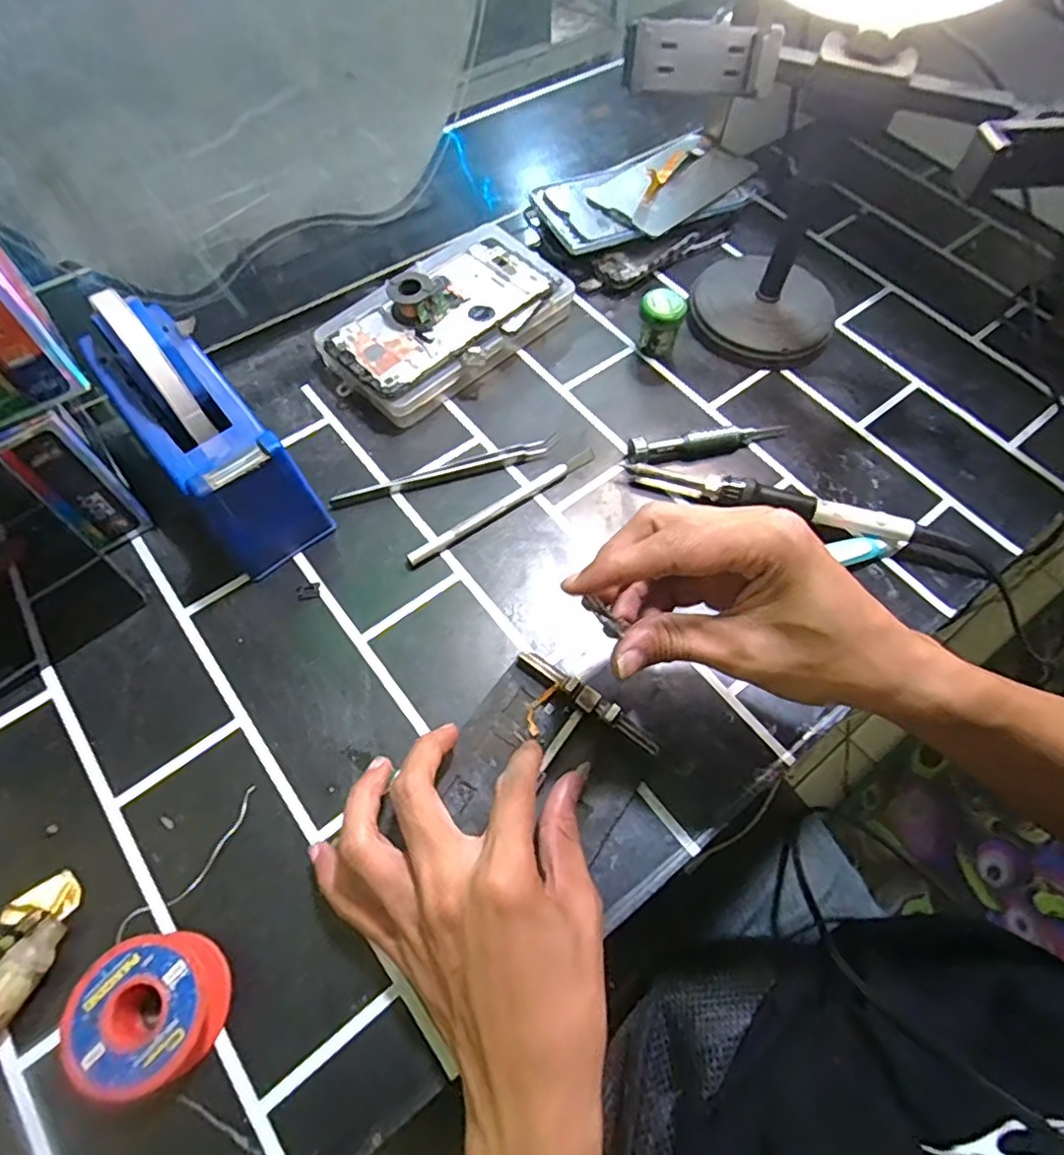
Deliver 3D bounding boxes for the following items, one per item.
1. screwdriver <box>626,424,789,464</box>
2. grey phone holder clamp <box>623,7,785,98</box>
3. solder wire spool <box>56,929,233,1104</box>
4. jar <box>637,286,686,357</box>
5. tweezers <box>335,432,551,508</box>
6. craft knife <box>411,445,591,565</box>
[{"bbox_3d":[0.118,-0.090,0.417,0.110,0.019,0.016,-12,63,-8],"label":"screwdriver"},{"bbox_3d":[0.087,-0.272,0.328,0.078,0.031,0.028,4,62,0],"label":"grey phone holder clamp"},{"bbox_3d":[-0.159,0.179,0.260,0.052,0.030,0.053,1,62,-1],"label":"solder wire spool"},{"bbox_3d":[0.090,-0.180,0.450,0.030,0.044,0.026,16,63,7],"label":"jar"},{"bbox_3d":[-0.056,-0.070,0.405,0.145,0.011,0.012,-15,64,-9],"label":"tweezers"},{"bbox_3d":[-0.016,-0.046,0.394,0.138,0.008,0.009,-33,68,-17],"label":"craft knife"}]

